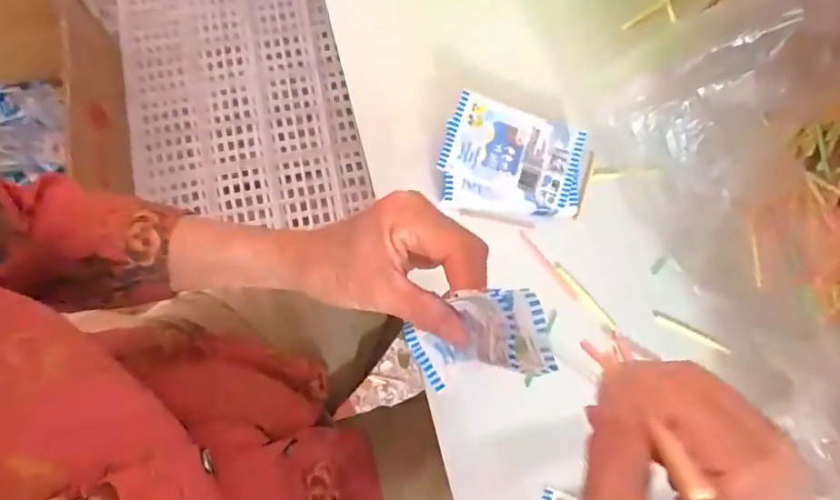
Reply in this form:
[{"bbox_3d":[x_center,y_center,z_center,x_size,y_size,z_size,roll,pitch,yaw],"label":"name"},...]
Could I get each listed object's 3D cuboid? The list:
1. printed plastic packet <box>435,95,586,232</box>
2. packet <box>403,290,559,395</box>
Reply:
[{"bbox_3d":[0.072,-0.068,0.406,0.109,0.024,0.091,8,78,1],"label":"printed plastic packet"},{"bbox_3d":[0.029,0.049,0.268,0.026,0.094,0.048,-16,78,-34],"label":"packet"}]

